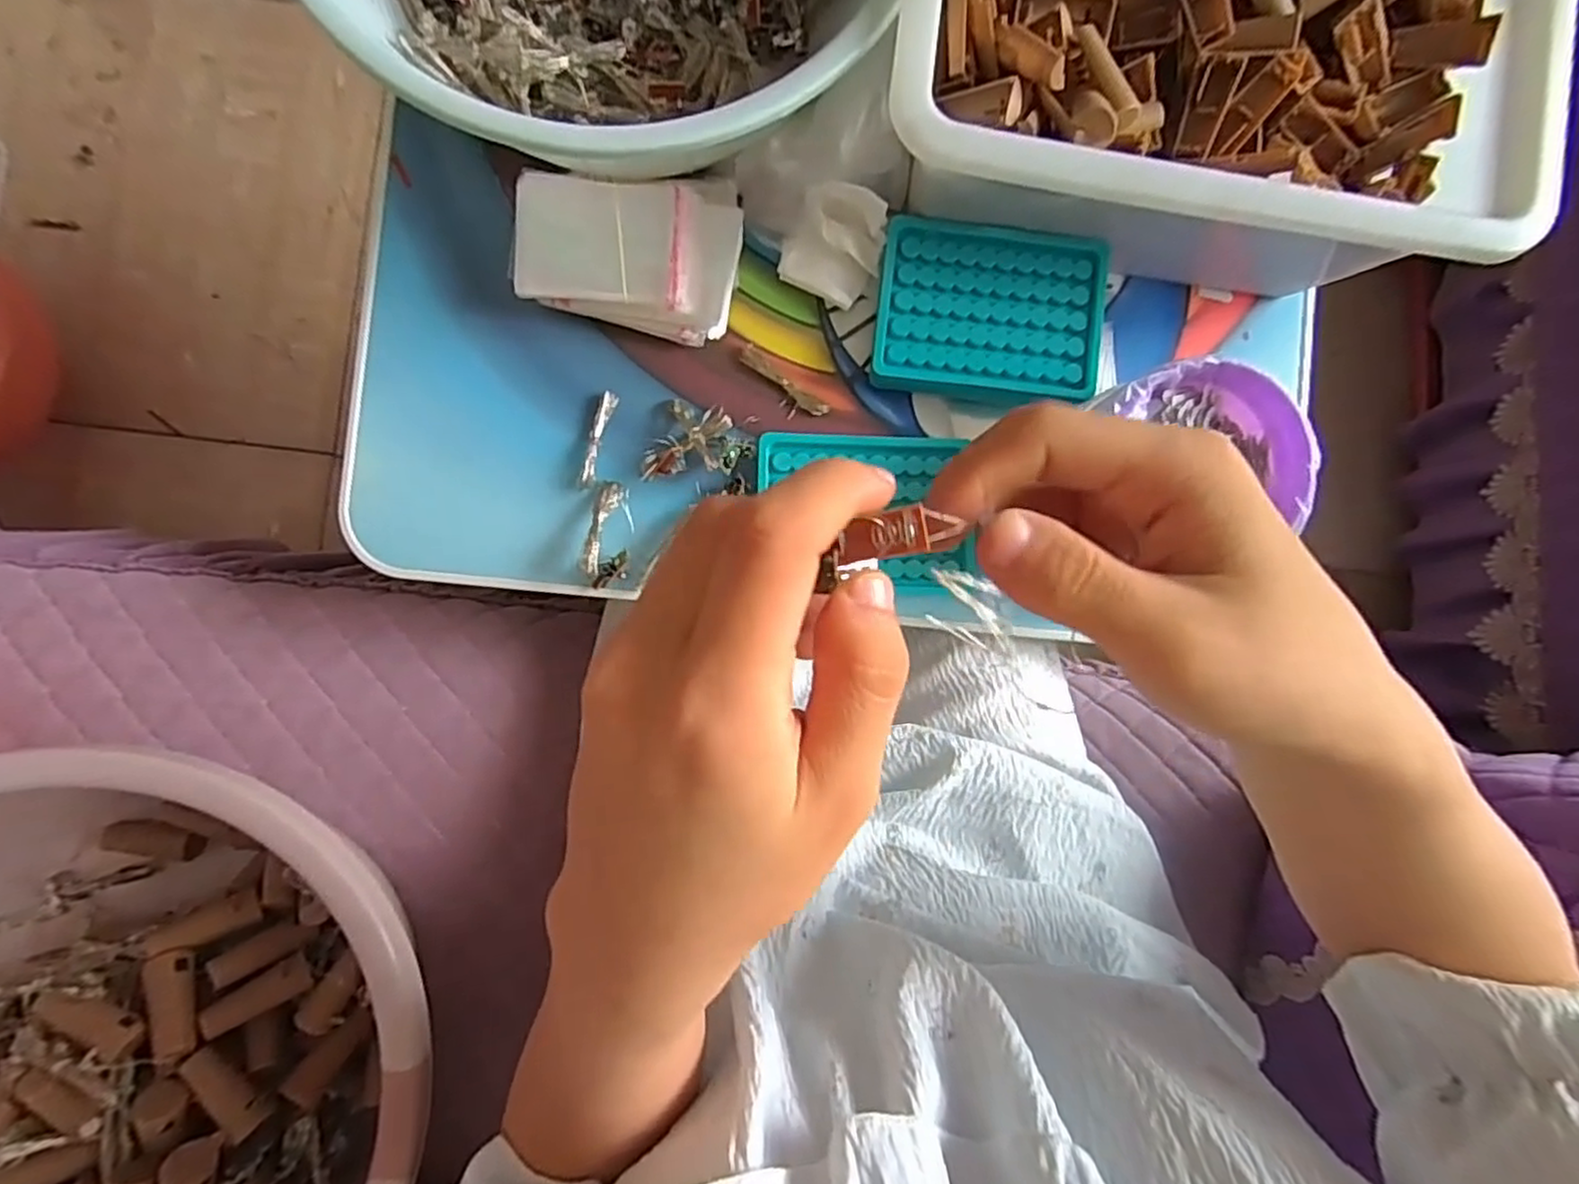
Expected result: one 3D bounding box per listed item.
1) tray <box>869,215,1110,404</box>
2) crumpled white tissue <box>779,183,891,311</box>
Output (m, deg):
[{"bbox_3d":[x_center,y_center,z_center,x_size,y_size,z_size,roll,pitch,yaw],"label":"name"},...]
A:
[{"bbox_3d":[0.120,-0.168,0.423,0.133,0.029,0.097,6,86,-4],"label":"tray"},{"bbox_3d":[0.027,-0.205,0.414,0.053,0.036,0.050,31,85,-2],"label":"crumpled white tissue"}]

